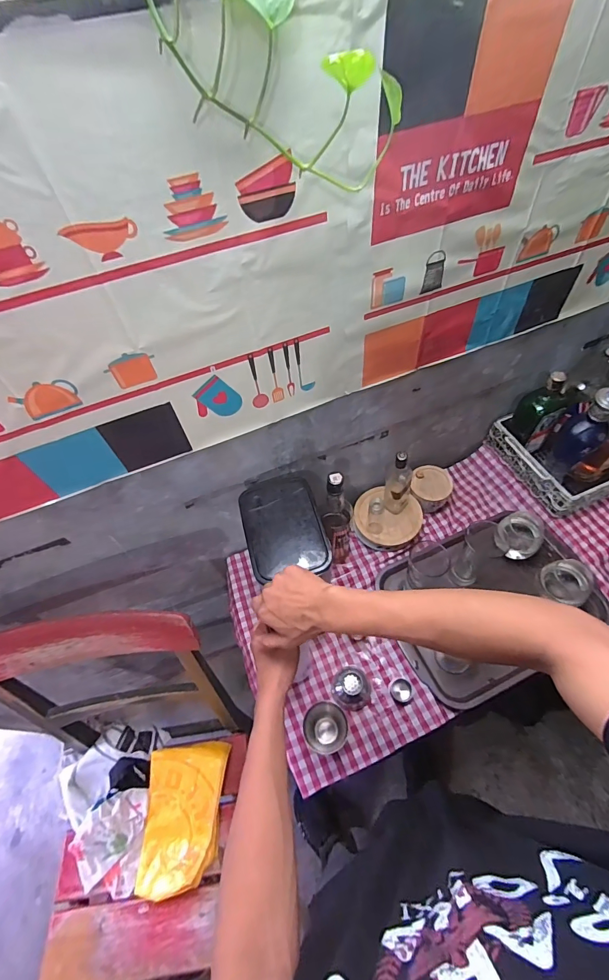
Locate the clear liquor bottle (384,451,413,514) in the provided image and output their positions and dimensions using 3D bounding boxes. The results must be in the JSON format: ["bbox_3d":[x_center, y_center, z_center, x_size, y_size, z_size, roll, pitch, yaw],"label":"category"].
[{"bbox_3d":[0.205,-0.016,0.834,0.056,0.187,0.060,14,58,14],"label":"clear liquor bottle"}]

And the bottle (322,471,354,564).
[{"bbox_3d":[0.068,0.069,0.792,0.058,0.291,0.072,2,56,5],"label":"bottle"}]

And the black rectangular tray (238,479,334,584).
[{"bbox_3d":[-0.038,0.065,0.686,0.133,0.034,0.186,-14,55,-5],"label":"black rectangular tray"}]

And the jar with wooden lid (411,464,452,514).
[{"bbox_3d":[0.303,0.002,0.940,0.092,0.078,0.094,-2,55,3],"label":"jar with wooden lid"}]

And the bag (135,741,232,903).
[{"bbox_3d":[-0.260,0.704,0.838,0.172,0.053,0.256,-2,55,3],"label":"bag"}]

